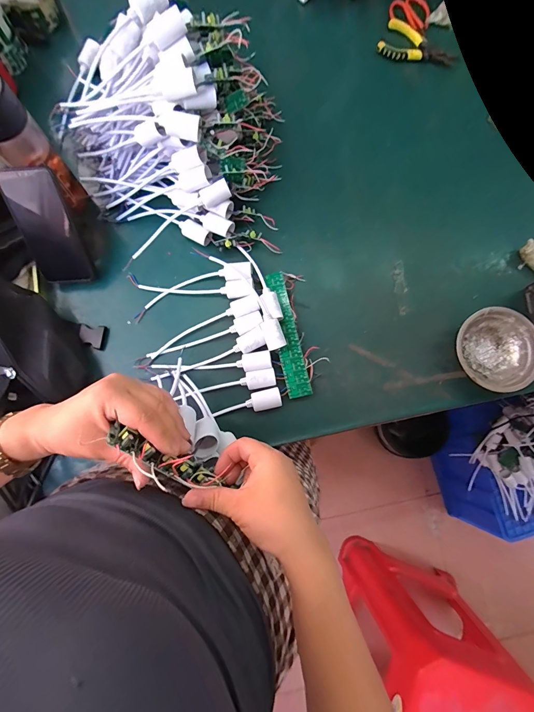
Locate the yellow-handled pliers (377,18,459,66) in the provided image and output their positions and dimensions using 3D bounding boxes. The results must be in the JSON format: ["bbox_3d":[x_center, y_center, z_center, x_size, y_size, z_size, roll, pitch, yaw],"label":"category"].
[{"bbox_3d":[0.292,-0.588,0.655,0.146,0.018,0.079,26,80,4],"label":"yellow-handled pliers"}]

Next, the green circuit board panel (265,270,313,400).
[{"bbox_3d":[0.030,-0.036,0.546,0.036,0.019,0.204,-13,80,-3],"label":"green circuit board panel"}]

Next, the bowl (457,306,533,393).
[{"bbox_3d":[0.361,-0.009,0.540,0.124,0.039,0.126,0,80,0],"label":"bowl"}]

